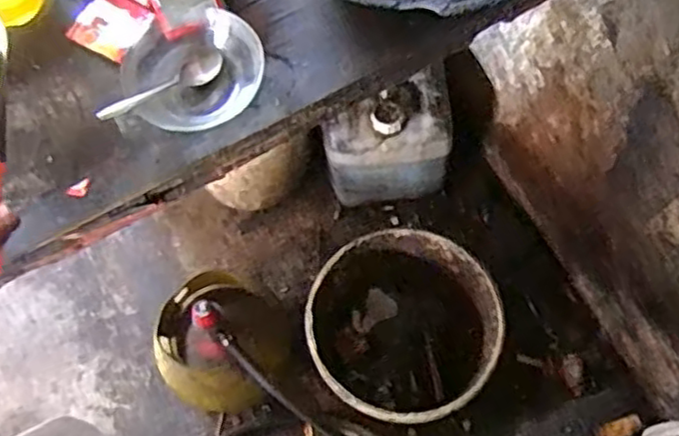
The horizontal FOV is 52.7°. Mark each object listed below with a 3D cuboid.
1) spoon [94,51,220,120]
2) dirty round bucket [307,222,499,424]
[{"bbox_3d":[-0.202,-0.147,0.774,0.164,0.021,0.032,-34,73,-32],"label":"spoon"},{"bbox_3d":[0.107,0.211,1.254,0.313,0.327,0.304,0,70,0],"label":"dirty round bucket"}]

